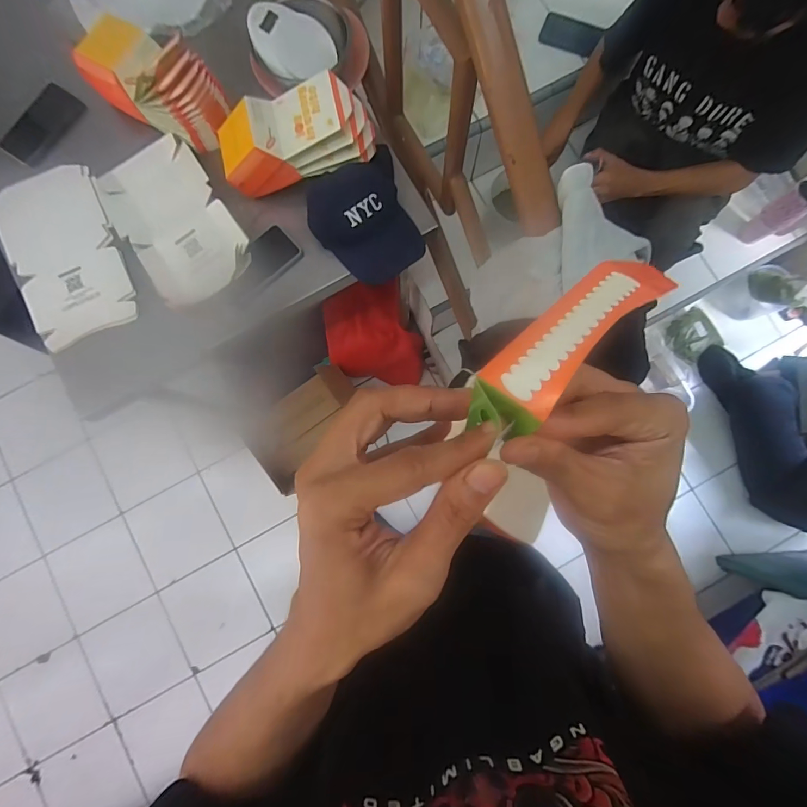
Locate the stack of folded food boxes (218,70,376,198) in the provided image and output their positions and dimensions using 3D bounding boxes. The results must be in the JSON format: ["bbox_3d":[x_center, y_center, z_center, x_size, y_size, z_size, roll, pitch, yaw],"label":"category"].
[{"bbox_3d":[-0.179,-0.438,0.689,0.251,0.084,0.124,-20,83,-1],"label":"stack of folded food boxes"}]

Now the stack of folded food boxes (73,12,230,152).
[{"bbox_3d":[-0.418,-0.541,0.700,0.237,0.109,0.112,30,84,5],"label":"stack of folded food boxes"}]

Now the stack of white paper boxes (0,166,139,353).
[{"bbox_3d":[-0.591,-0.263,0.735,0.183,0.021,0.311,-25,83,-2],"label":"stack of white paper boxes"}]

